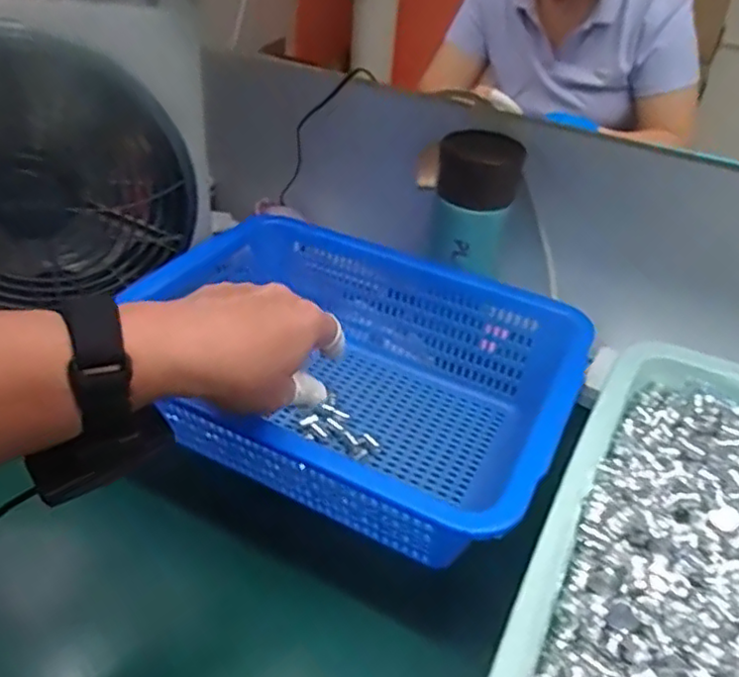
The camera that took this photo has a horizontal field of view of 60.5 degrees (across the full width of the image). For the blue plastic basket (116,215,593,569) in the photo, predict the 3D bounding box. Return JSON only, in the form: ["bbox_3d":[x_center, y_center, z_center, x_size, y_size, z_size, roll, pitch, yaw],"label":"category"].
[{"bbox_3d":[-0.017,0.028,0.540,0.346,0.110,0.258,20,39,19],"label":"blue plastic basket"}]

